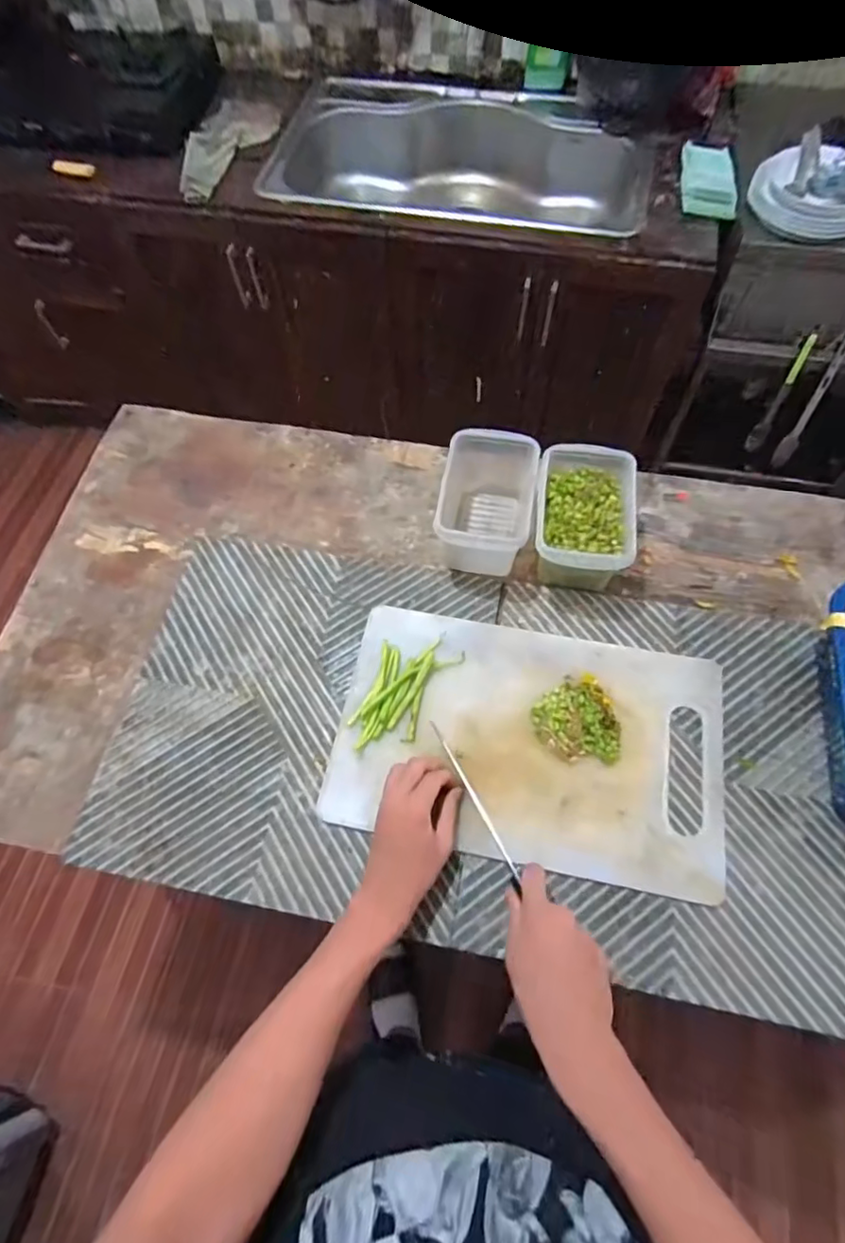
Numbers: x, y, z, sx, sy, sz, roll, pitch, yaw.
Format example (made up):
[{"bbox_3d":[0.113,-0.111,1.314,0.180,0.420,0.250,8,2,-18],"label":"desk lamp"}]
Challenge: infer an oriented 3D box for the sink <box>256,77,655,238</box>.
[{"bbox_3d":[0.094,-1.024,1.392,0.823,0.225,0.494,15,65,10],"label":"sink"}]

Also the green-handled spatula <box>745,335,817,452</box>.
[{"bbox_3d":[0.765,-0.480,1.241,0.034,0.249,0.010,25,47,14],"label":"green-handled spatula"}]

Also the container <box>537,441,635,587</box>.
[{"bbox_3d":[0.183,-0.115,0.679,0.102,0.091,0.157,6,64,6],"label":"container"}]

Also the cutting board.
[{"bbox_3d":[0.110,0.122,0.611,0.393,0.017,0.243,10,67,8],"label":"cutting board"}]

